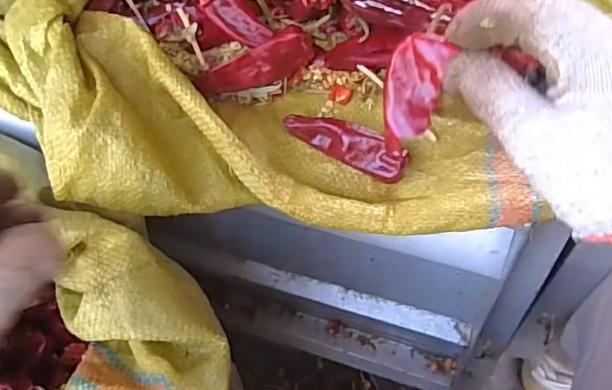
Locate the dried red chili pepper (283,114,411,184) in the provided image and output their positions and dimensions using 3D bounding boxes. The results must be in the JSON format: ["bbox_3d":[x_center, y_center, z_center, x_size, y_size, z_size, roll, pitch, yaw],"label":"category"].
[{"bbox_3d":[0.027,-0.035,0.378,0.084,0.019,0.022,28,61,19],"label":"dried red chili pepper"}]

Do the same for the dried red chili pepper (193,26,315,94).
[{"bbox_3d":[-0.036,-0.094,0.414,0.085,0.031,0.014,-23,58,2],"label":"dried red chili pepper"}]

